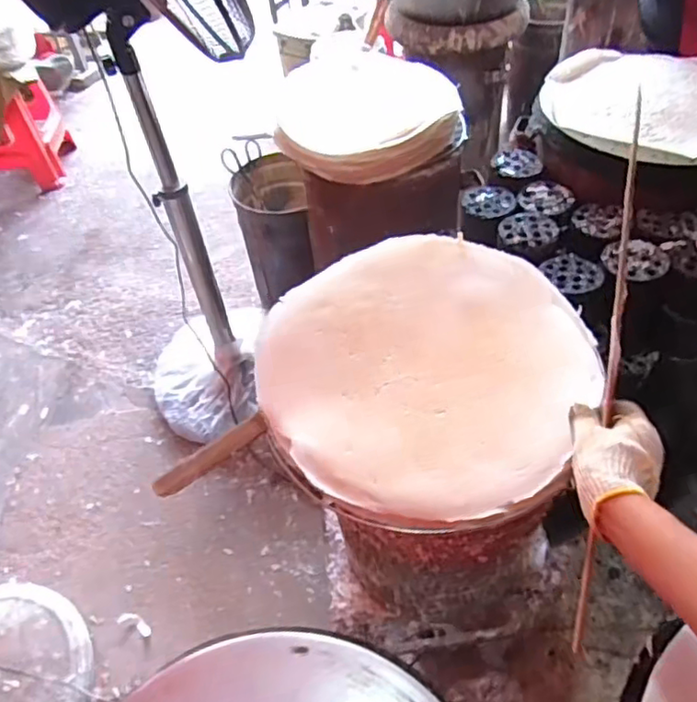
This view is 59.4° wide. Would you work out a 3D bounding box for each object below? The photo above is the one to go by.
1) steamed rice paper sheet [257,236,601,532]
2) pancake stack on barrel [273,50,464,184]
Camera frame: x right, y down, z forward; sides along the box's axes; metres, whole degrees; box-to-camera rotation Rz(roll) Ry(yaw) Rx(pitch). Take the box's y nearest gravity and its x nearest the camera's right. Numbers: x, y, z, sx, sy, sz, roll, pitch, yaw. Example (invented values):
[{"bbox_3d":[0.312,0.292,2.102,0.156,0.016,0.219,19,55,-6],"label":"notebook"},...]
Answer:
[{"bbox_3d":[0.088,0.005,0.690,0.370,0.041,0.383,-1,50,5],"label":"steamed rice paper sheet"},{"bbox_3d":[0.031,-0.532,1.346,0.386,0.087,0.390,-9,50,-1],"label":"pancake stack on barrel"}]

